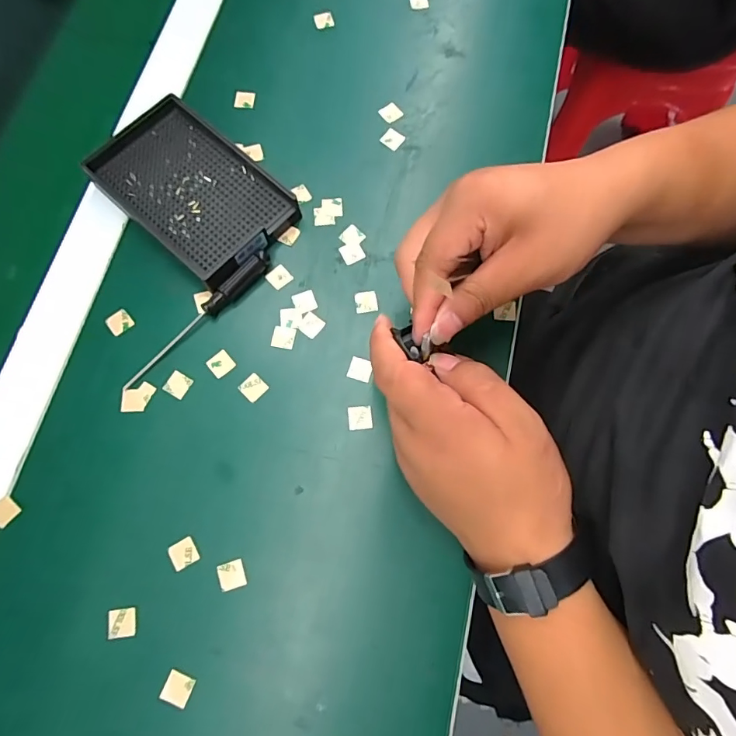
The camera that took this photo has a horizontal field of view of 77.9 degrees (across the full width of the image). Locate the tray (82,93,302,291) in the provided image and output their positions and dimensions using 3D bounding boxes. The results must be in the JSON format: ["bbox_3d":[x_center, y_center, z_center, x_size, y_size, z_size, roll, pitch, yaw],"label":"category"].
[{"bbox_3d":[-0.127,-0.134,0.339,0.141,0.023,0.098,40,79,11],"label":"tray"}]

